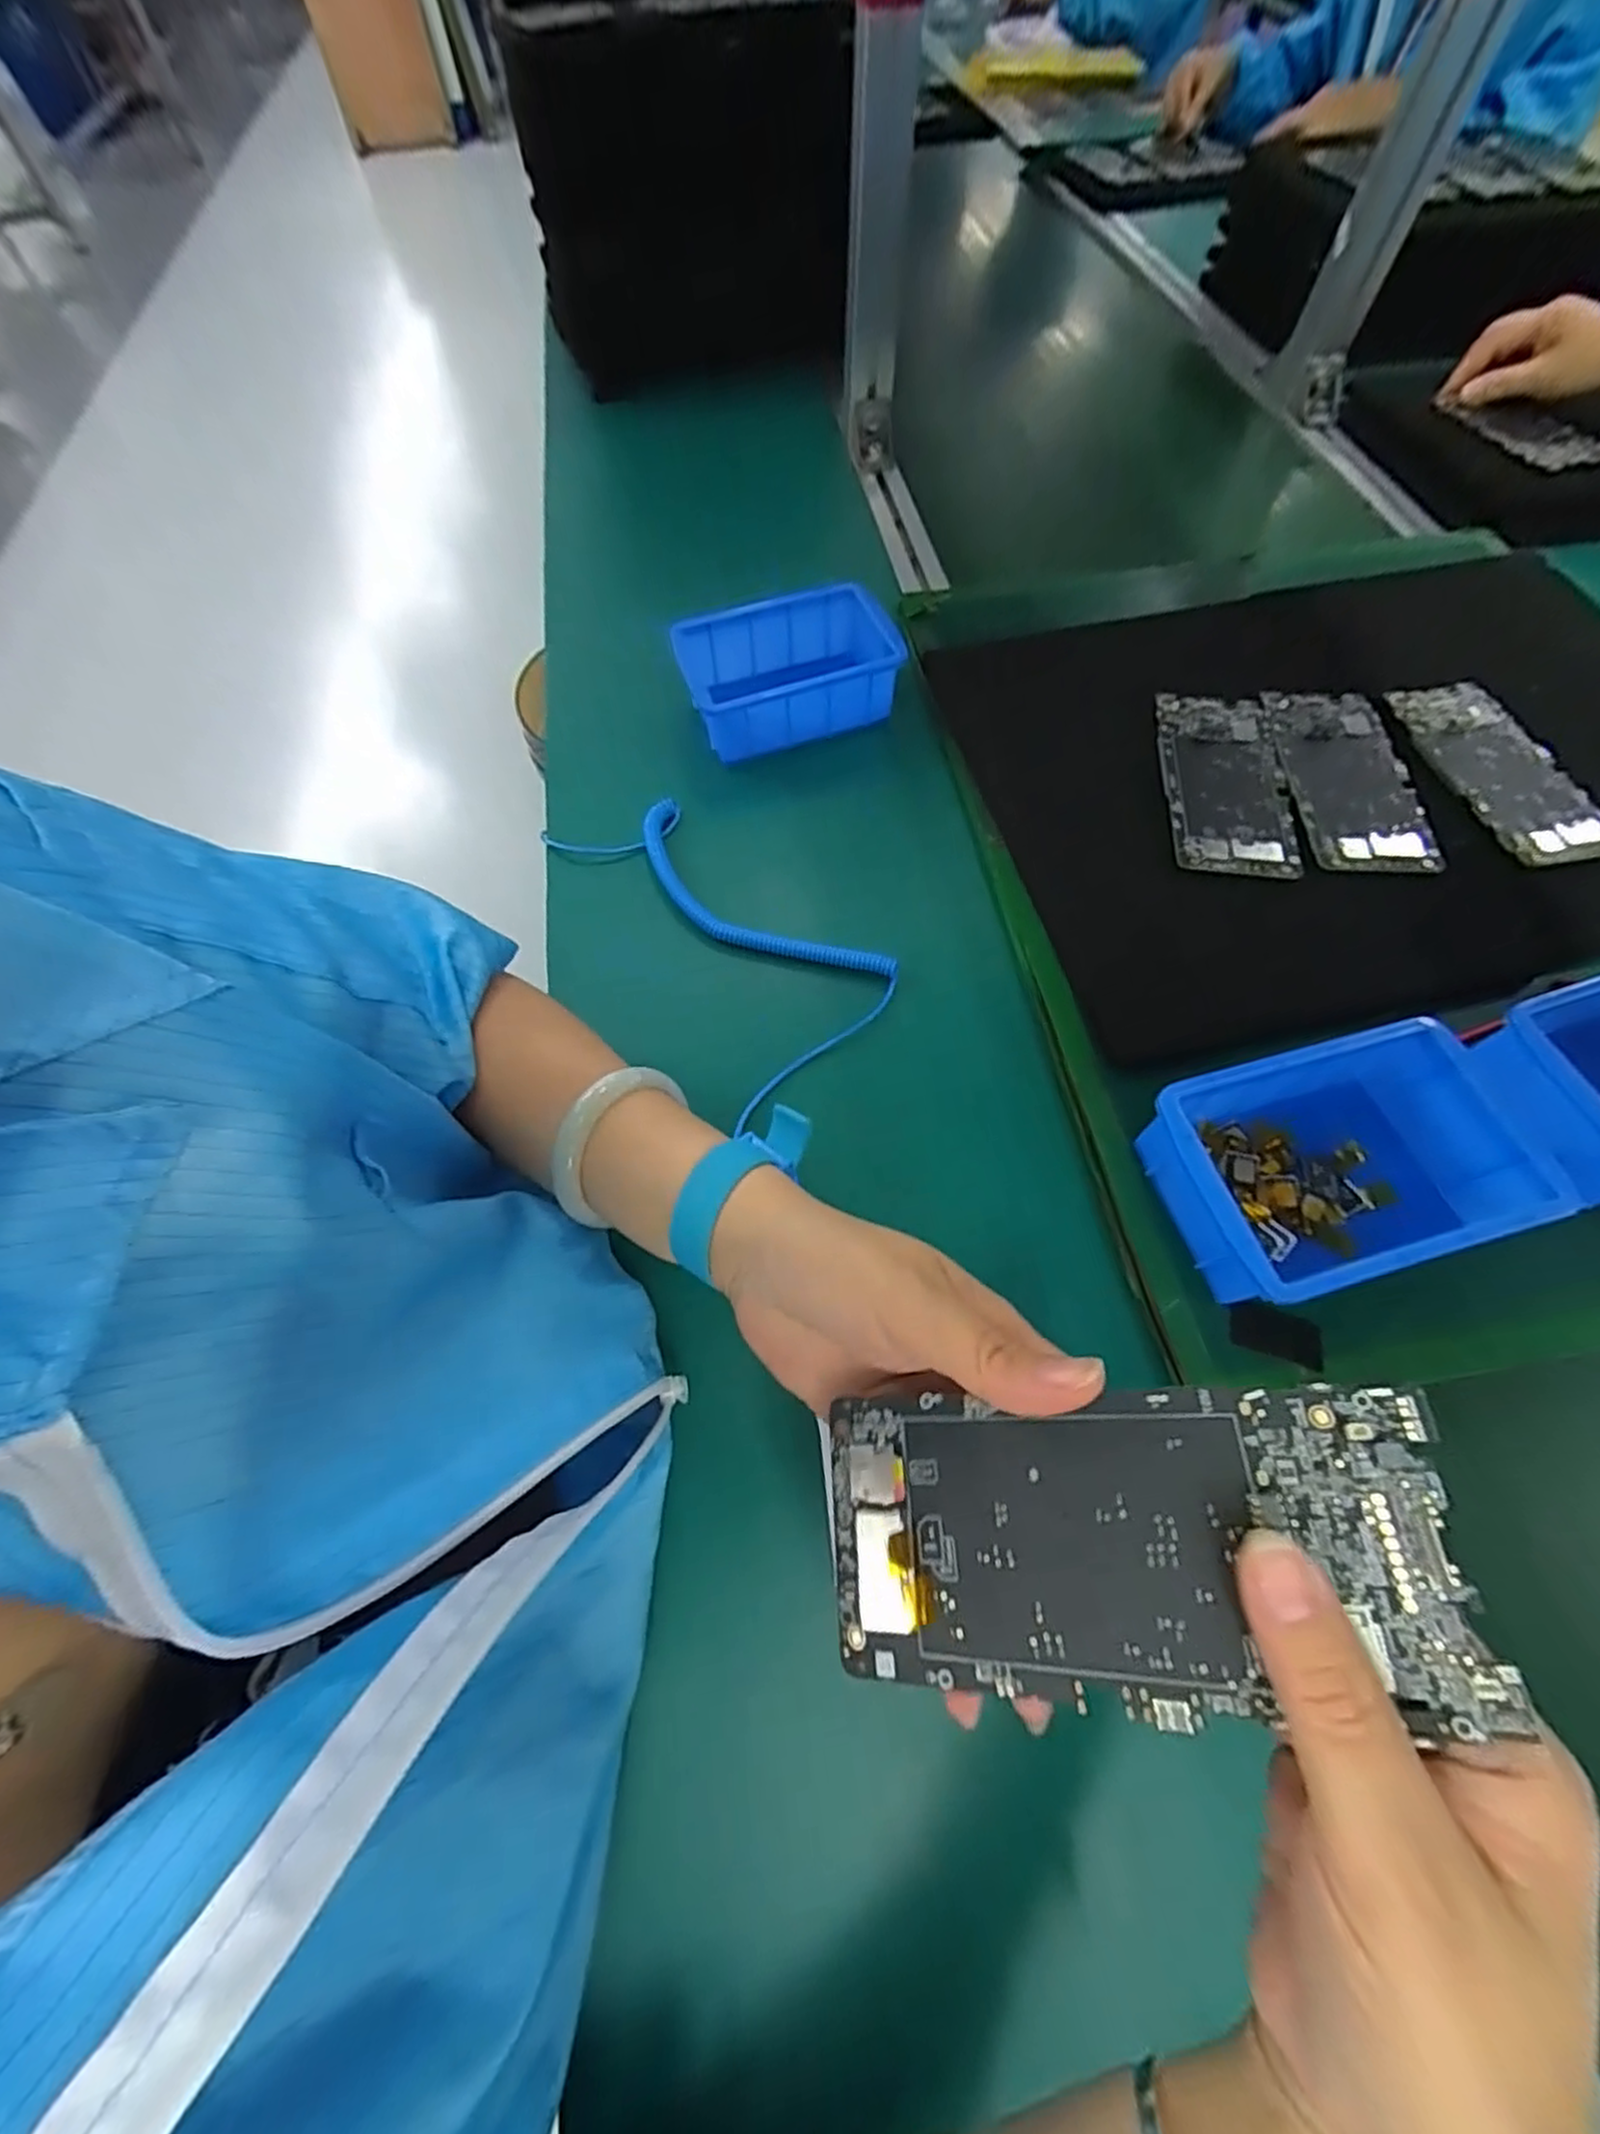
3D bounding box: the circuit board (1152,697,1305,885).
[{"bbox_3d":[0.270,-0.182,0.459,0.072,0.004,0.147,5,64,3],"label":"circuit board"}]

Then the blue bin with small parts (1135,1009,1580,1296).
[{"bbox_3d":[0.244,0.046,0.335,0.148,0.052,0.097,-15,65,-6],"label":"blue bin with small parts"}]

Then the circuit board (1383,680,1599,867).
[{"bbox_3d":[0.445,-0.191,0.453,0.075,0.009,0.149,-7,64,-3],"label":"circuit board"}]

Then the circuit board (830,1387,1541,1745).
[{"bbox_3d":[0.082,0.126,0.192,0.152,0.004,0.071,-15,63,19],"label":"circuit board"}]

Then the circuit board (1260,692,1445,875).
[{"bbox_3d":[0.348,-0.185,0.456,0.072,0.005,0.151,1,64,2],"label":"circuit board"}]

